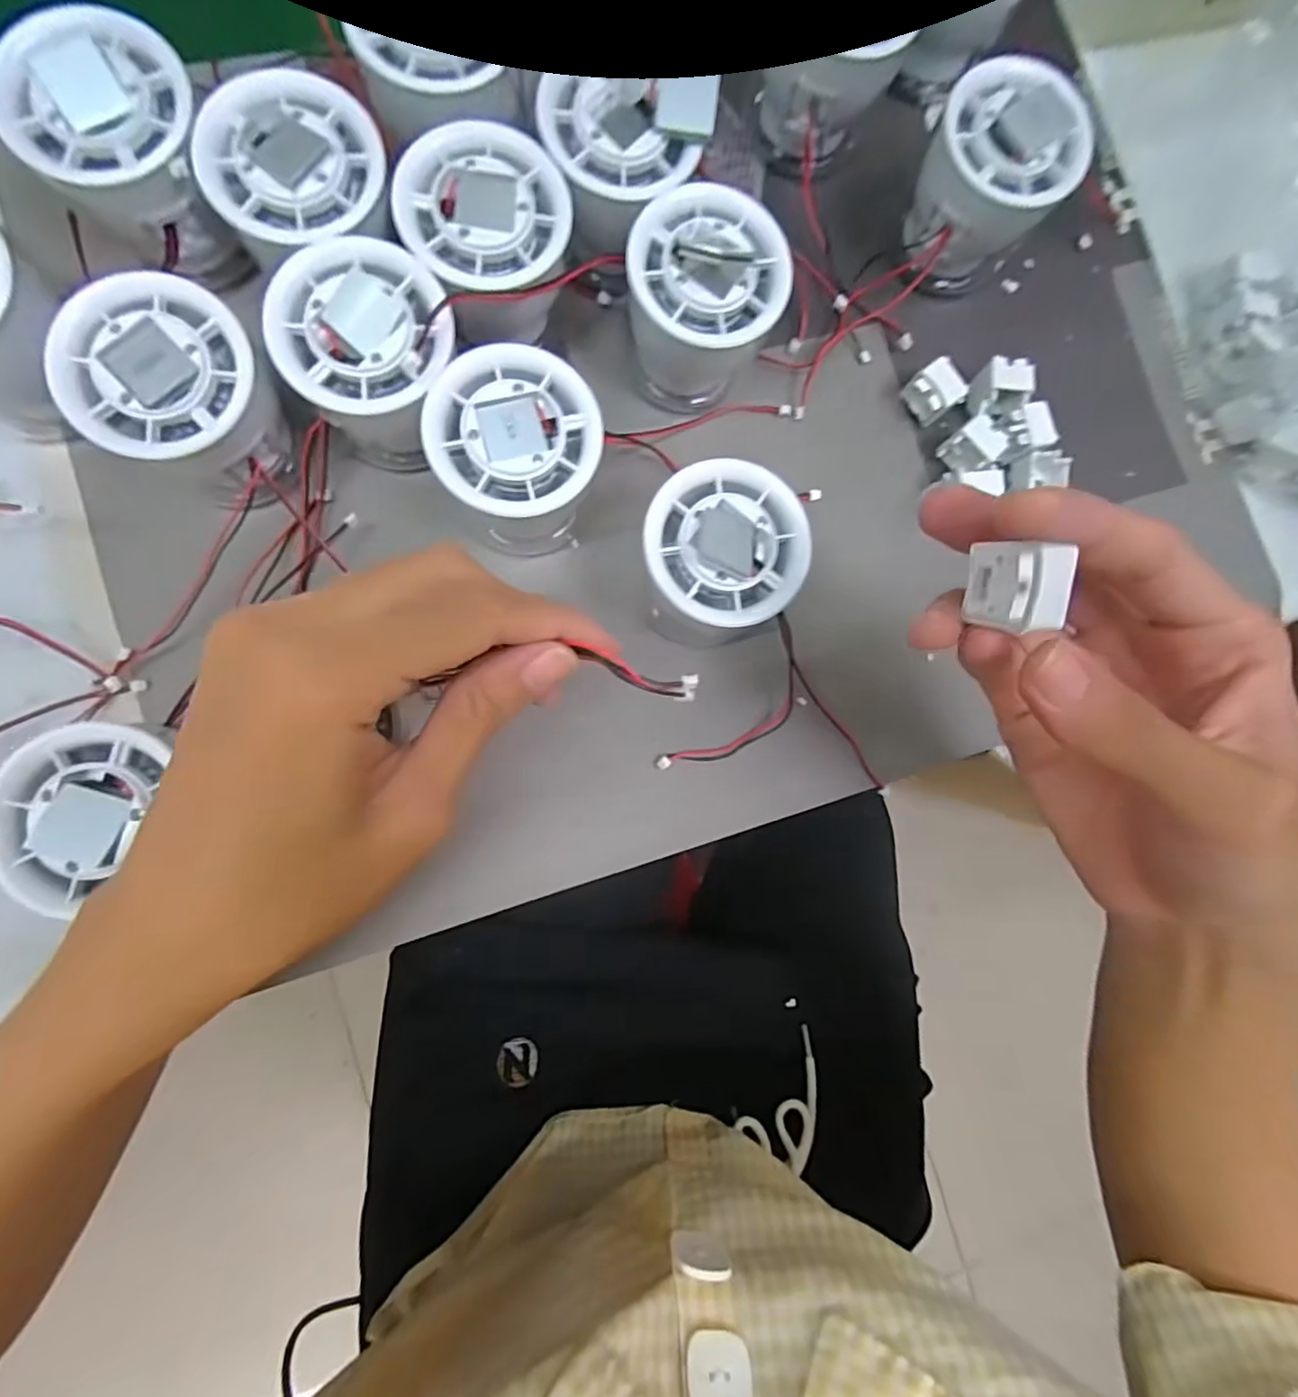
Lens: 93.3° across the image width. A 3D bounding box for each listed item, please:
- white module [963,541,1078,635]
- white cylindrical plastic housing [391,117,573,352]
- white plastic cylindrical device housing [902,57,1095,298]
[{"bbox_3d":[0.088,-0.026,0.146,0.016,0.017,0.020,4,87,-7],"label":"white module"},{"bbox_3d":[-0.058,-0.163,0.230,0.057,0.052,0.058,-28,89,-8],"label":"white cylindrical plastic housing"},{"bbox_3d":[0.135,-0.209,0.255,0.055,0.056,0.056,1,85,-6],"label":"white plastic cylindrical device housing"}]

